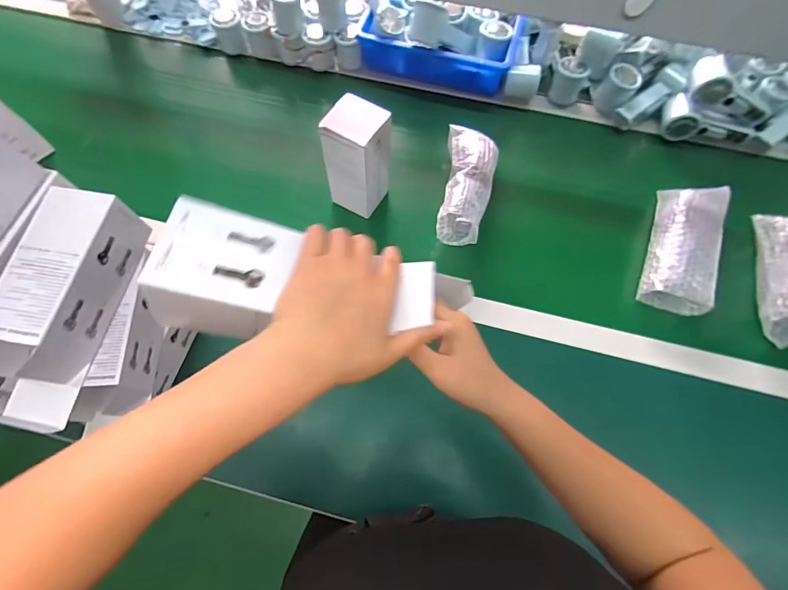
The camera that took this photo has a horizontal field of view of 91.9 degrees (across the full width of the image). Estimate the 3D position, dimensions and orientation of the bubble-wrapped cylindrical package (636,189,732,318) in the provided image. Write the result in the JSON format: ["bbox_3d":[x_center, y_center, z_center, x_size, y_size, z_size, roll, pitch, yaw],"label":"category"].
[{"bbox_3d":[0.438,-0.073,0.588,0.083,0.090,0.196,19,70,7],"label":"bubble-wrapped cylindrical package"}]

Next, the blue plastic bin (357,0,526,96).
[{"bbox_3d":[0.090,-0.482,0.731,0.282,0.077,0.140,19,70,7],"label":"blue plastic bin"}]

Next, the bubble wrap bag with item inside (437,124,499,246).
[{"bbox_3d":[0.117,-0.181,0.615,0.073,0.098,0.195,9,69,3],"label":"bubble wrap bag with item inside"}]

